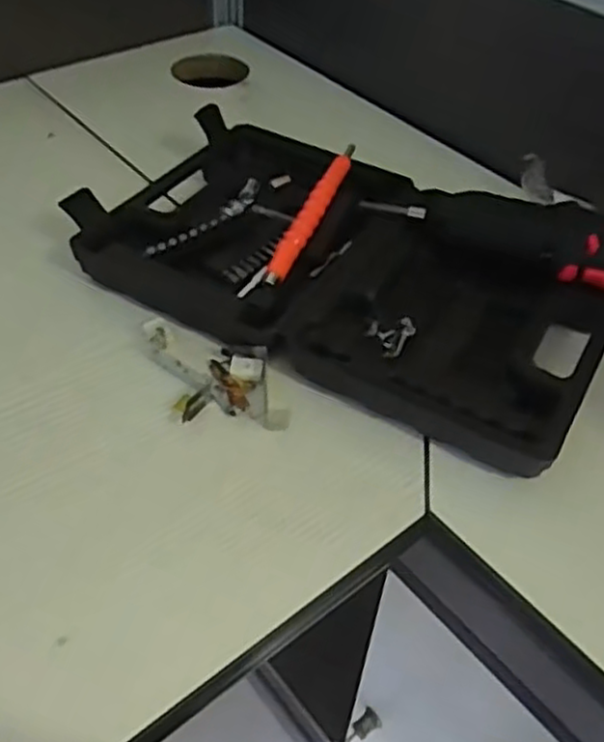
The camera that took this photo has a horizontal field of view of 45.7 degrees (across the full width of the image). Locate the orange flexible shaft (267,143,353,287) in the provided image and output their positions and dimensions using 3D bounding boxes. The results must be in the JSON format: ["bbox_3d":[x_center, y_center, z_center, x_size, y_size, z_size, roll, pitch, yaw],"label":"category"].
[{"bbox_3d":[0.009,-0.119,0.522,0.018,0.011,0.161,18,48,13],"label":"orange flexible shaft"}]

